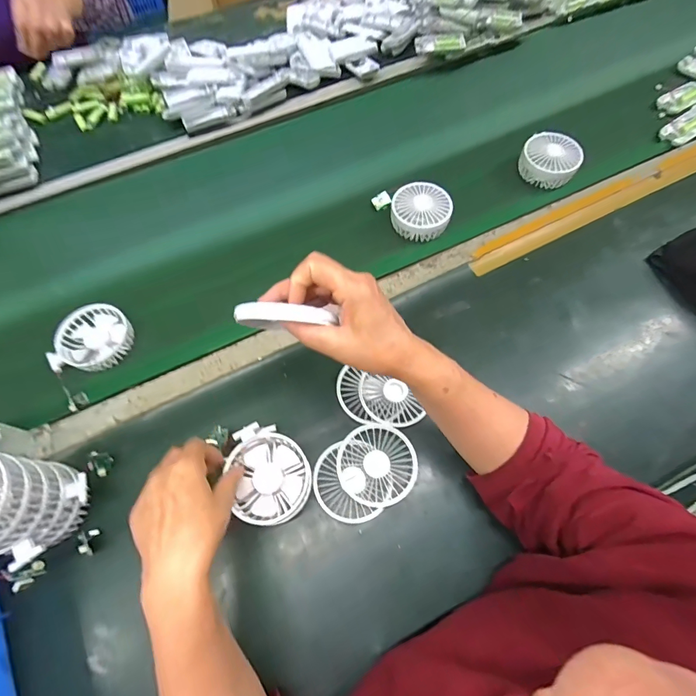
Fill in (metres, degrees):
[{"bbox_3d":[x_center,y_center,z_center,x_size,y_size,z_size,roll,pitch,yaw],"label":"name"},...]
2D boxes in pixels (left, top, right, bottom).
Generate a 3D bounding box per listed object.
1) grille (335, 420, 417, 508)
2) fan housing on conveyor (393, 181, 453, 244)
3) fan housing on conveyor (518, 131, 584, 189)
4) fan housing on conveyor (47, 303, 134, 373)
[{"bbox_3d":[0.033,0.134,0.457,0.087,0.013,0.088,-21,65,-8],"label":"grille"},{"bbox_3d":[0.110,-0.208,0.594,0.085,0.030,0.084,-1,69,2],"label":"fan housing on conveyor"},{"bbox_3d":[0.321,-0.298,0.628,0.087,0.041,0.074,33,74,16],"label":"fan housing on conveyor"},{"bbox_3d":[-0.336,-0.011,0.524,0.089,0.026,0.096,-1,64,2],"label":"fan housing on conveyor"}]

